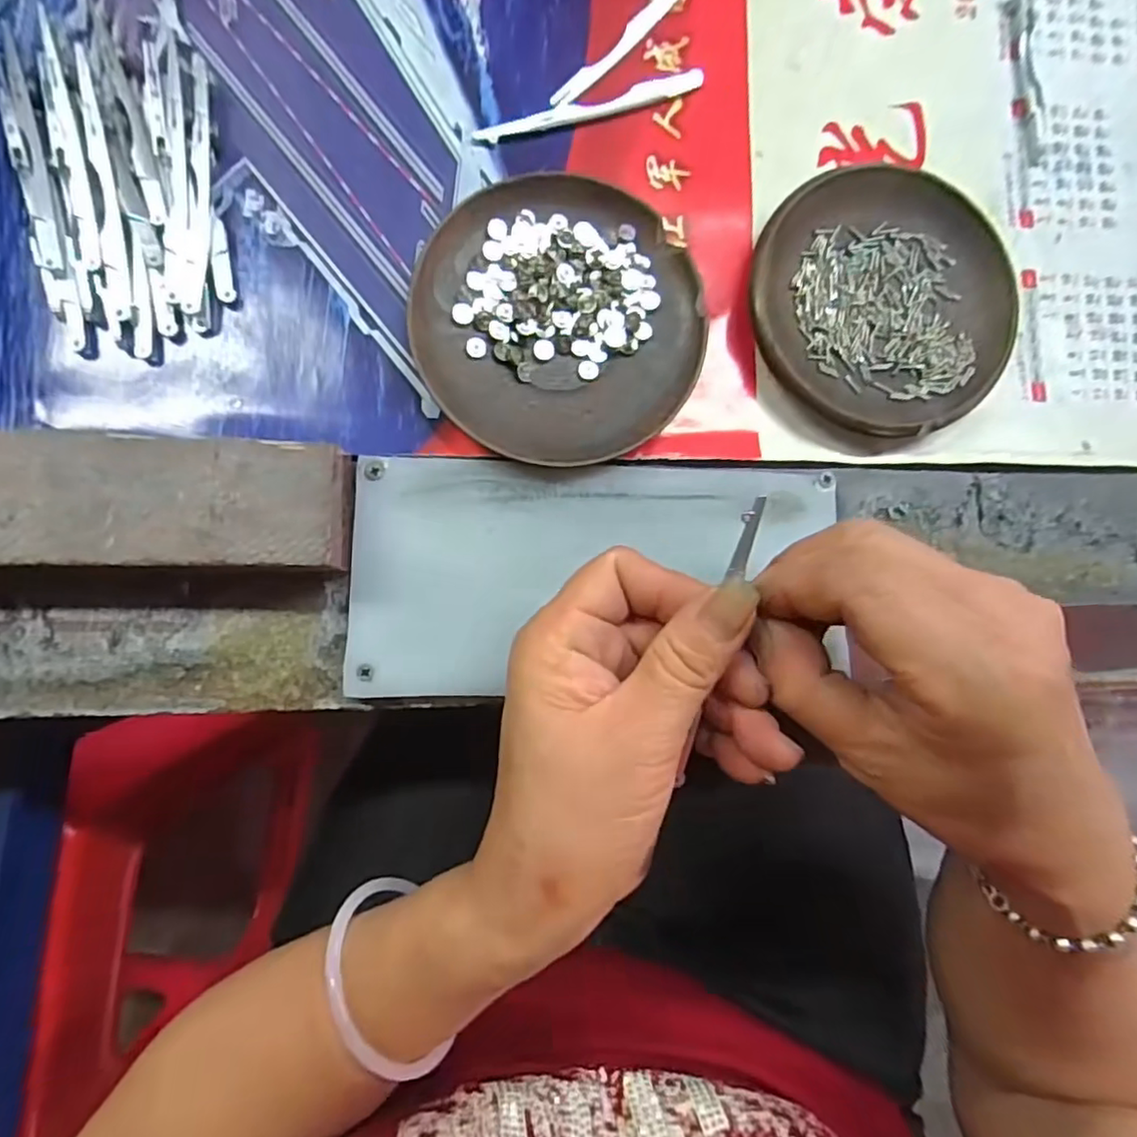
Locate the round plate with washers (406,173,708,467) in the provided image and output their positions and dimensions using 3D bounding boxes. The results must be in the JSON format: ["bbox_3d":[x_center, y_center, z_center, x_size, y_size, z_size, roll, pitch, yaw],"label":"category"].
[{"bbox_3d":[-0.004,-0.100,0.257,0.112,0.015,0.115,0,86,-6],"label":"round plate with washers"}]

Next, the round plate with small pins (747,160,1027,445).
[{"bbox_3d":[0.133,-0.111,0.271,0.111,0.019,0.109,0,86,-6],"label":"round plate with small pins"}]

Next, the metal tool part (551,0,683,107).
[{"bbox_3d":[0.022,-0.227,0.275,0.009,0.005,0.080,41,83,-2],"label":"metal tool part"}]

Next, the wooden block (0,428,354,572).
[{"bbox_3d":[-0.175,-0.023,0.228,0.182,0.031,0.046,1,86,-6],"label":"wooden block"}]

